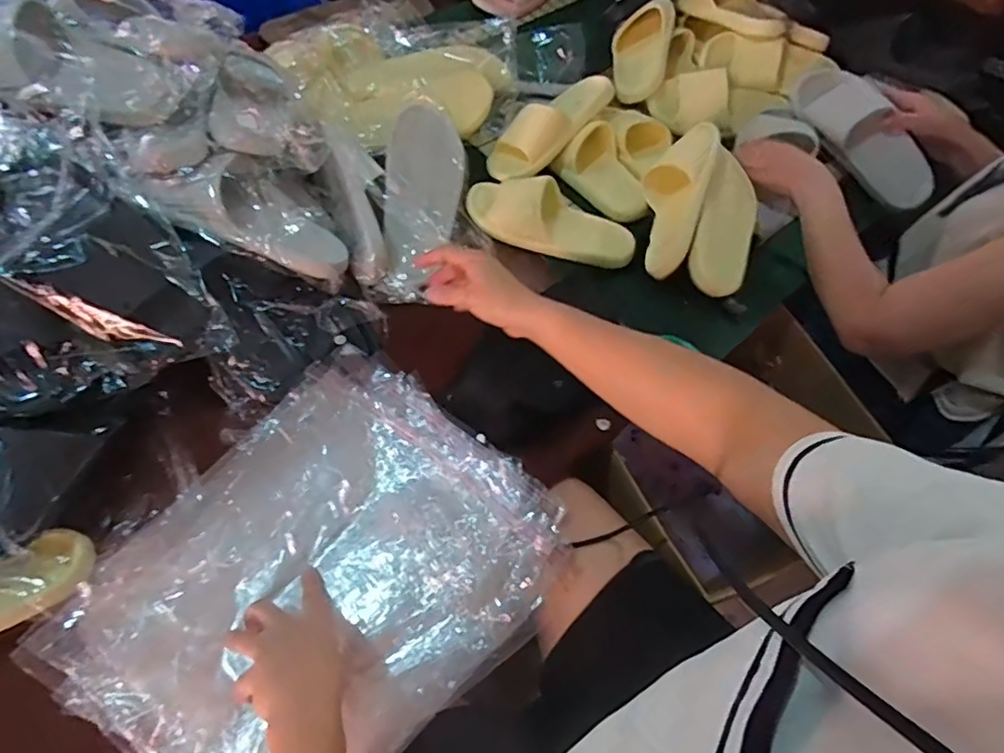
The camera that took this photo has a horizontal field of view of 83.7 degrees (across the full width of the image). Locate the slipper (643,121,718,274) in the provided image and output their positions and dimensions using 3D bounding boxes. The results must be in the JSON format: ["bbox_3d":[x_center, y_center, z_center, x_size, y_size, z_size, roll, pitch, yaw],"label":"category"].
[{"bbox_3d":[0.236,-0.245,0.779,0.083,0.082,0.224,12,81,3],"label":"slipper"}]

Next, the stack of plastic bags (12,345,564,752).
[{"bbox_3d":[-0.174,0.197,0.560,0.346,0.052,0.416,39,66,17],"label":"stack of plastic bags"}]

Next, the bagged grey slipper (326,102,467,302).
[{"bbox_3d":[-0.129,-0.245,0.778,0.182,0.066,0.293,-12,62,-10],"label":"bagged grey slipper"}]

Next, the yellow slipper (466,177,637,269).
[{"bbox_3d":[0.066,-0.222,0.794,0.249,0.066,0.100,21,62,8],"label":"yellow slipper"}]

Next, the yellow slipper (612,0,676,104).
[{"bbox_3d":[0.252,-0.573,0.996,0.106,0.060,0.203,-8,73,36],"label":"yellow slipper"}]

